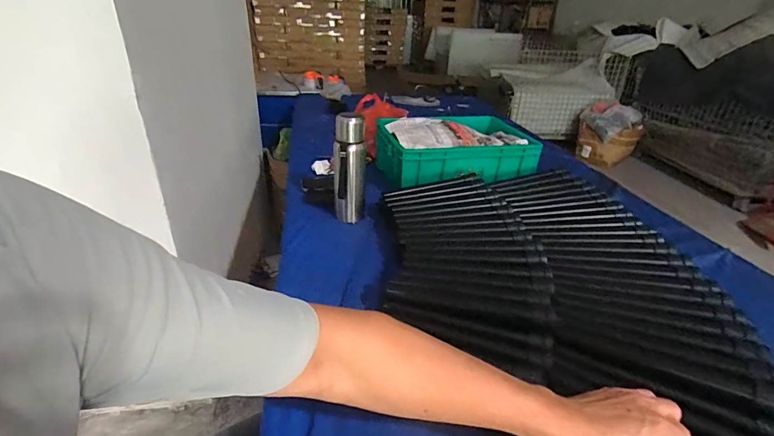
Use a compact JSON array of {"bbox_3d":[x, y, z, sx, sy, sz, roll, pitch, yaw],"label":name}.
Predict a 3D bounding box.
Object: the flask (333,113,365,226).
[{"bbox_3d":[-0.084,-0.110,0.878,0.068,0.227,0.075,4,28,2],"label":"flask"}]

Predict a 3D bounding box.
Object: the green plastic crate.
[{"bbox_3d":[0.206,-0.210,1.169,0.443,0.124,0.345,-6,29,-15],"label":"green plastic crate"}]

